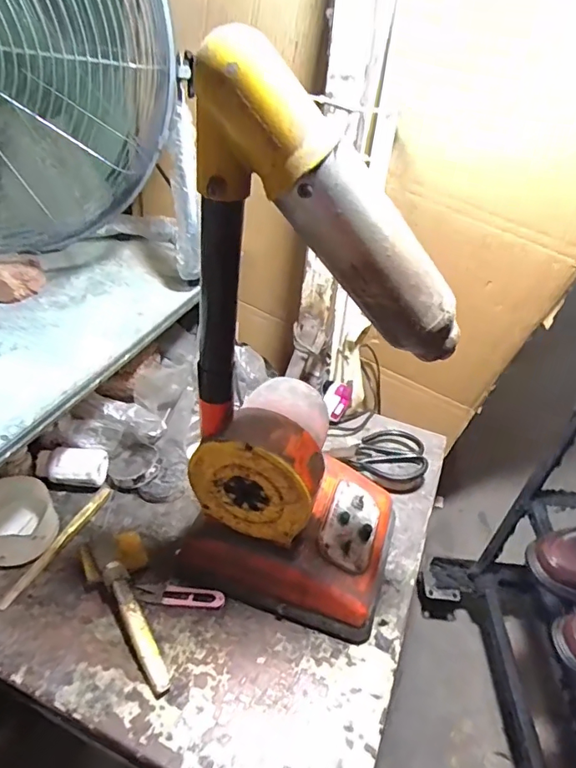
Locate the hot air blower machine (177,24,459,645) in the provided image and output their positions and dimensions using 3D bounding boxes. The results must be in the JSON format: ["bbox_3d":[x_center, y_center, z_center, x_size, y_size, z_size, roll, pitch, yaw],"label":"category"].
[{"bbox_3d":[0.026,0.013,0.458,0.226,0.518,0.166,17,41,12],"label":"hot air blower machine"}]

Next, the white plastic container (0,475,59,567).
[{"bbox_3d":[-0.335,0.167,0.596,0.087,0.059,0.094,4,40,-3],"label":"white plastic container"}]

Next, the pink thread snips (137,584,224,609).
[{"bbox_3d":[-0.125,0.247,0.571,0.101,0.012,0.025,6,40,-1],"label":"pink thread snips"}]

